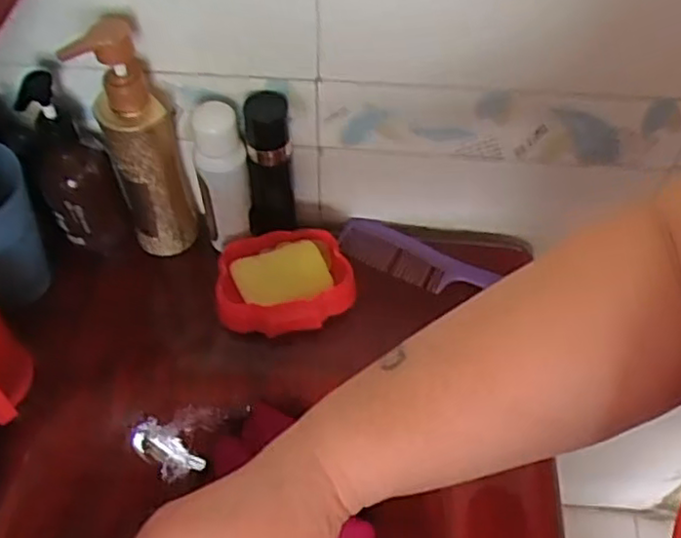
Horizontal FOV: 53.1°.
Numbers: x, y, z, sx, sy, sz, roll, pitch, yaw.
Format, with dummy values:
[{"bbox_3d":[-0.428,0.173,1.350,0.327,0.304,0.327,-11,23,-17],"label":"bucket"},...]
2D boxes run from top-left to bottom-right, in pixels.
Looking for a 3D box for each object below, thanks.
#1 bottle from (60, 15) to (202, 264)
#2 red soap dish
[{"bbox_3d":[-0.161,-0.102,0.553,0.055,0.218,0.051,-8,54,-7],"label":"bottle"},{"bbox_3d":[-0.048,0.010,0.597,0.113,0.033,0.084,-4,54,-4],"label":"red soap dish"}]

